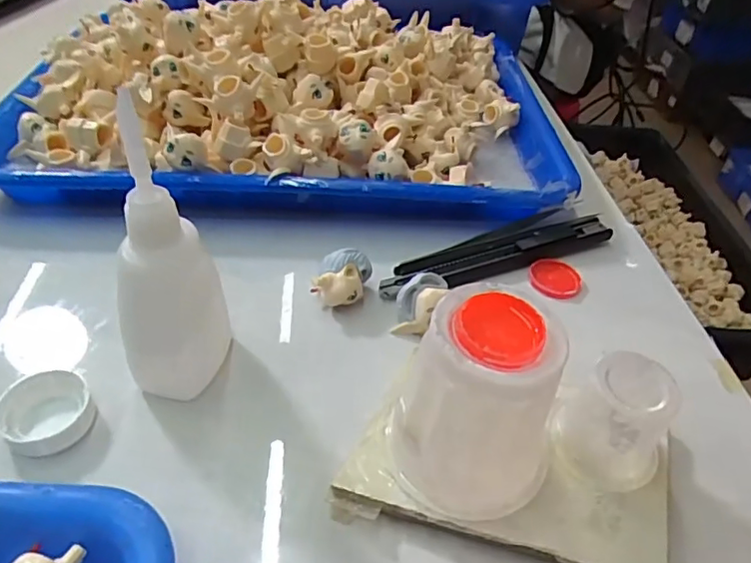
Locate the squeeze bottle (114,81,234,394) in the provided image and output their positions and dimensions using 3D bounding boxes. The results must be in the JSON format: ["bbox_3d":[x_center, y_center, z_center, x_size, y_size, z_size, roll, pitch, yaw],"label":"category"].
[{"bbox_3d":[-0.071,-0.004,0.191,0.034,0.111,0.027,-8,45,-14],"label":"squeeze bottle"}]

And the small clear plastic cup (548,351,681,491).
[{"bbox_3d":[0.081,0.048,0.191,0.035,0.043,0.029,31,49,25],"label":"small clear plastic cup"}]

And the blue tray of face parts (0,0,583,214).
[{"bbox_3d":[-0.053,-0.124,0.361,0.333,0.079,0.233,1,43,-5],"label":"blue tray of face parts"}]

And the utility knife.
[{"bbox_3d":[0.066,-0.014,0.287,0.136,0.010,0.016,-16,47,-21],"label":"utility knife"}]

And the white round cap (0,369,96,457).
[{"bbox_3d":[-0.120,0.046,0.203,0.031,0.011,0.030,3,43,-3],"label":"white round cap"}]

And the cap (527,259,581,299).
[{"bbox_3d":[0.091,-0.002,0.283,0.026,0.004,0.026,3,43,-3],"label":"cap"}]

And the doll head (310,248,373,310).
[{"bbox_3d":[-0.016,0.000,0.256,0.026,0.026,0.020,4,43,-1],"label":"doll head"}]

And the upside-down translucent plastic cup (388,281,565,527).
[{"bbox_3d":[0.032,0.040,0.177,0.049,0.064,0.044,32,49,25],"label":"upside-down translucent plastic cup"}]

